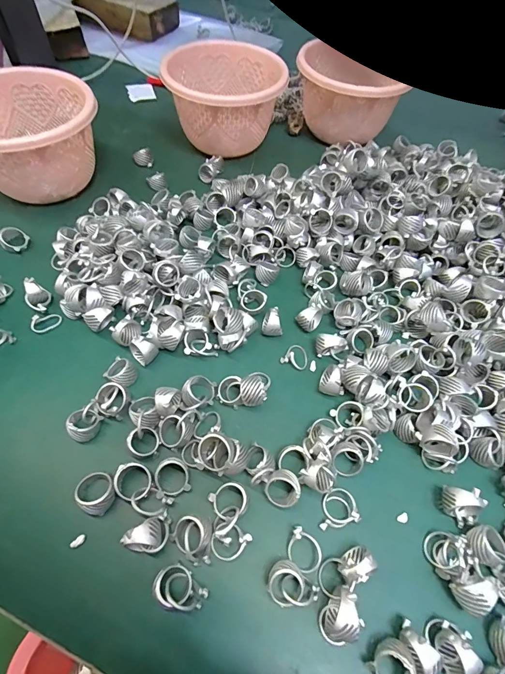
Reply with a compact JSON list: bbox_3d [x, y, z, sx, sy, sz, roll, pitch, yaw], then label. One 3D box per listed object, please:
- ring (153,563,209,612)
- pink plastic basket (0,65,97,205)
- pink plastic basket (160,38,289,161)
[{"bbox_3d":[-0.044,0.151,0.212,0.030,0.018,0.021,33,63,16],"label":"ring"},{"bbox_3d":[-0.235,-0.210,0.385,0.129,0.086,0.130,1,59,-2],"label":"pink plastic basket"},{"bbox_3d":[-0.037,-0.295,0.448,0.139,0.081,0.128,-10,60,-9],"label":"pink plastic basket"}]

